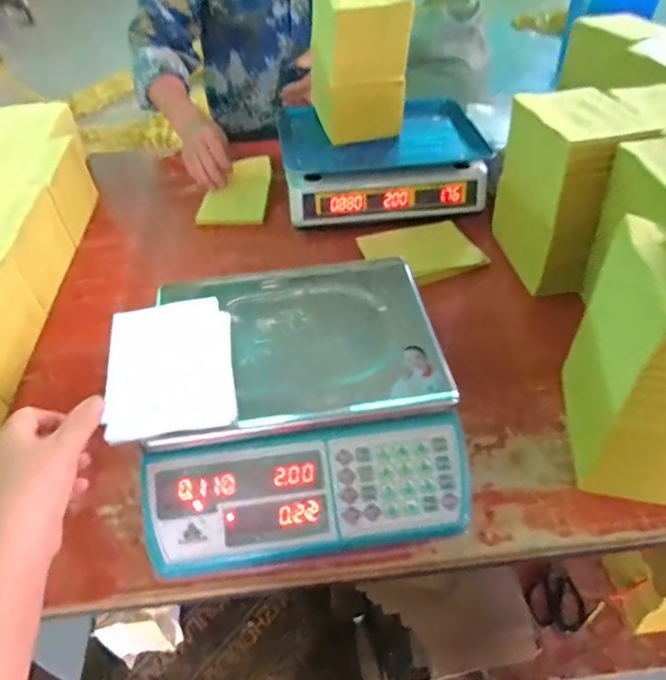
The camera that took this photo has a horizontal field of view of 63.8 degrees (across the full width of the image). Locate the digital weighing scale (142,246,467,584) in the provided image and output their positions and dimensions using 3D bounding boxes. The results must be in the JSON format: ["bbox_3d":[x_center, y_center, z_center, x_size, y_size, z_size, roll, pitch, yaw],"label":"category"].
[{"bbox_3d":[-0.032,0.055,0.559,0.295,0.090,0.317,-6,45,-4],"label":"digital weighing scale"}]

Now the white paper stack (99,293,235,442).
[{"bbox_3d":[-0.161,0.022,0.528,0.120,0.006,0.169,-9,46,-7],"label":"white paper stack"}]

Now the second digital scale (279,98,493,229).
[{"bbox_3d":[0.076,-0.304,0.908,0.325,0.094,0.237,-8,46,-6],"label":"second digital scale"}]

